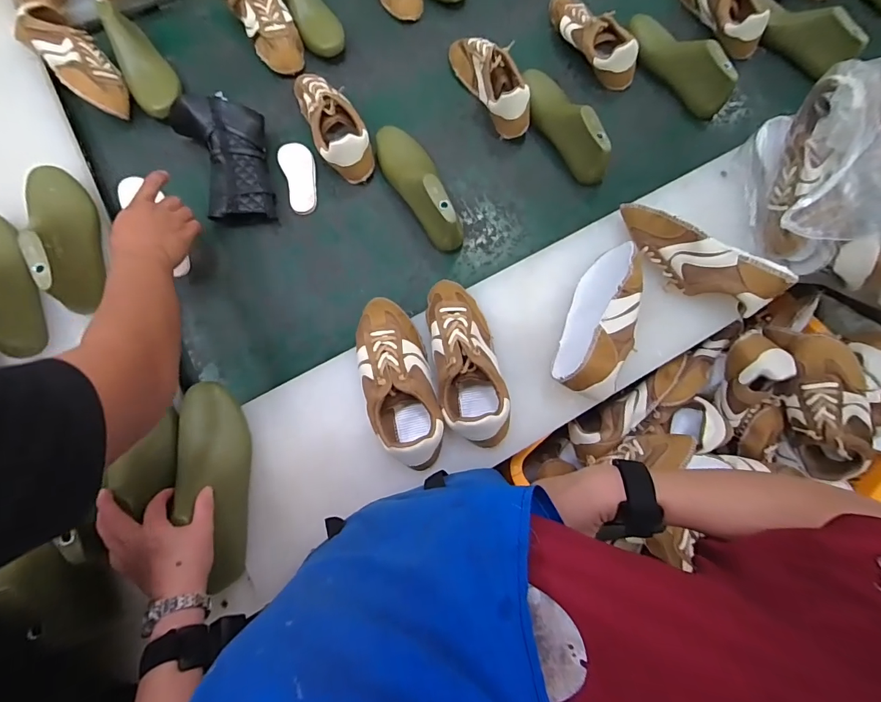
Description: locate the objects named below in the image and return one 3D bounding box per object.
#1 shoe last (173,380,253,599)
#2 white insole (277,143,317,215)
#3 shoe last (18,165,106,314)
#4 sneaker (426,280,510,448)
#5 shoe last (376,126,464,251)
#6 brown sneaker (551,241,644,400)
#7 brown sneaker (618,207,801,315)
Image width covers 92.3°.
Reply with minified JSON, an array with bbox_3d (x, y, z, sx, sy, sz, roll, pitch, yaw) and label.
[{"bbox_3d":[-0.279,0.156,0.516,0.075,0.076,0.245,-15,75,-4],"label":"shoe last"},{"bbox_3d":[-0.244,-0.305,0.741,0.058,0.012,0.137,-17,83,-4],"label":"white insole"},{"bbox_3d":[-0.544,-0.176,0.604,0.076,0.086,0.250,-30,77,-9],"label":"shoe last"},{"bbox_3d":[0.033,0.005,0.571,0.088,0.075,0.241,-8,75,-3],"label":"sneaker"},{"bbox_3d":[-0.032,-0.277,0.697,0.067,0.088,0.238,-31,78,-9],"label":"shoe last"},{"bbox_3d":[0.224,-0.048,0.584,0.085,0.091,0.240,23,76,5],"label":"brown sneaker"},{"bbox_3d":[0.369,-0.134,0.616,0.241,0.067,0.071,30,76,7],"label":"brown sneaker"}]

